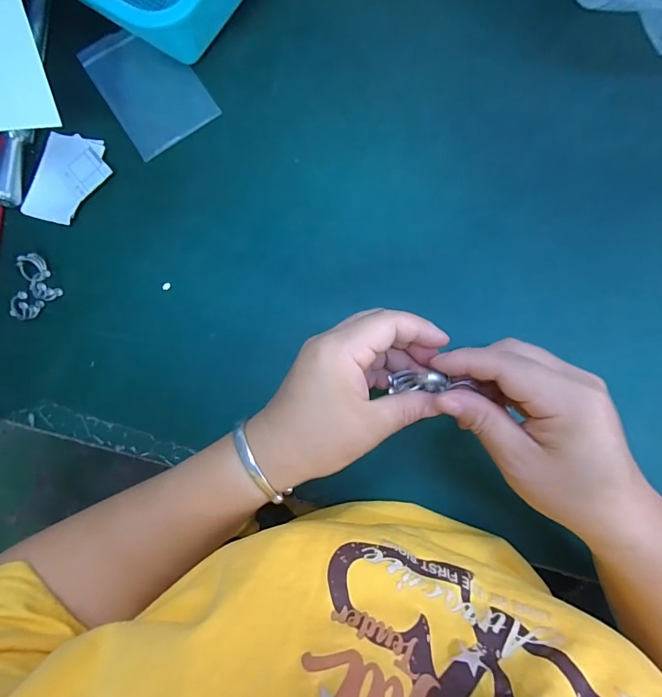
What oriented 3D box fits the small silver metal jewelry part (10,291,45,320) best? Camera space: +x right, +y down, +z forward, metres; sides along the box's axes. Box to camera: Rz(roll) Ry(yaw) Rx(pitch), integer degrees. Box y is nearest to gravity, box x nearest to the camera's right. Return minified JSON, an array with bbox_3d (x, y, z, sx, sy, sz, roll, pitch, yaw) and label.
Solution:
[{"bbox_3d":[-0.254,-0.034,0.333,0.019,0.014,0.023,31,86,6],"label":"small silver metal jewelry part"}]

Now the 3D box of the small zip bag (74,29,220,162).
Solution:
[{"bbox_3d":[-0.161,-0.234,0.354,0.078,0.004,0.120,-33,83,-1],"label":"small zip bag"}]

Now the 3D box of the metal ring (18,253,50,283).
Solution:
[{"bbox_3d":[-0.248,-0.066,0.335,0.018,0.013,0.024,-38,83,-1],"label":"metal ring"}]

